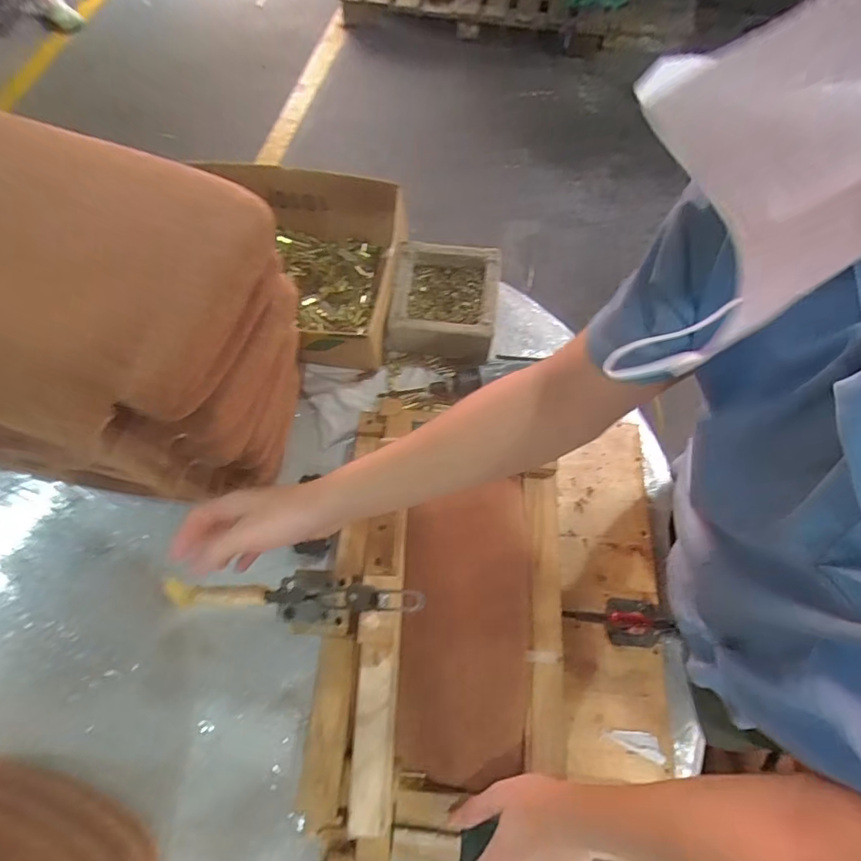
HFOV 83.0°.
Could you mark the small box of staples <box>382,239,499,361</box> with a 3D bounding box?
[{"bbox_3d":[0.025,-0.207,0.786,0.165,0.074,0.171,7,69,4],"label":"small box of staples"}]

